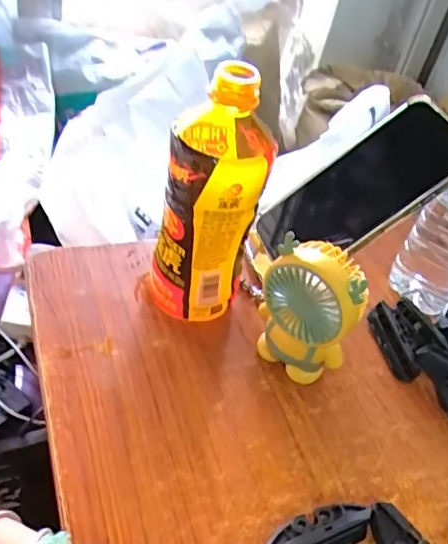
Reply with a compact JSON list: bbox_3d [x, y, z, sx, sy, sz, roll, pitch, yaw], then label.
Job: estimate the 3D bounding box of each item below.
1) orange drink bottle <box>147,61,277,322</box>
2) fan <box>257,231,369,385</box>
[{"bbox_3d":[-0.010,-0.051,0.400,0.070,0.185,0.075,7,43,-9],"label":"orange drink bottle"},{"bbox_3d":[0.061,0.029,0.392,0.065,0.110,0.038,37,48,23],"label":"fan"}]

